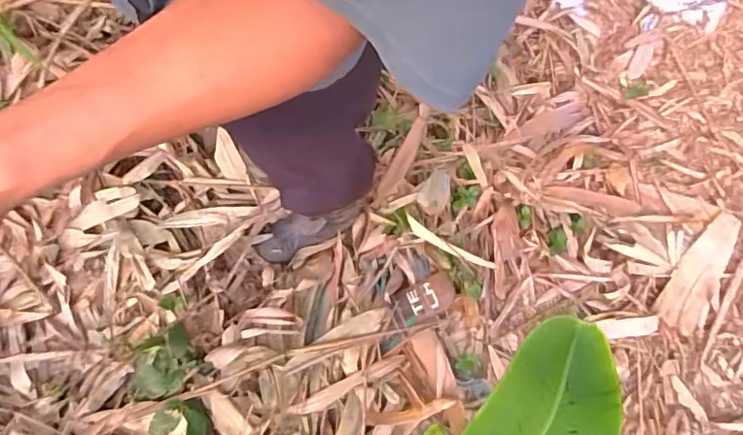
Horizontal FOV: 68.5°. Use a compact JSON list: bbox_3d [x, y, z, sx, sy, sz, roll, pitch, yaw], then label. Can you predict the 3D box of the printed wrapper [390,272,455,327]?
[{"bbox_3d":[0.111,0.180,1.201,0.144,0.013,0.077,-23,78,-9],"label":"printed wrapper"}]

